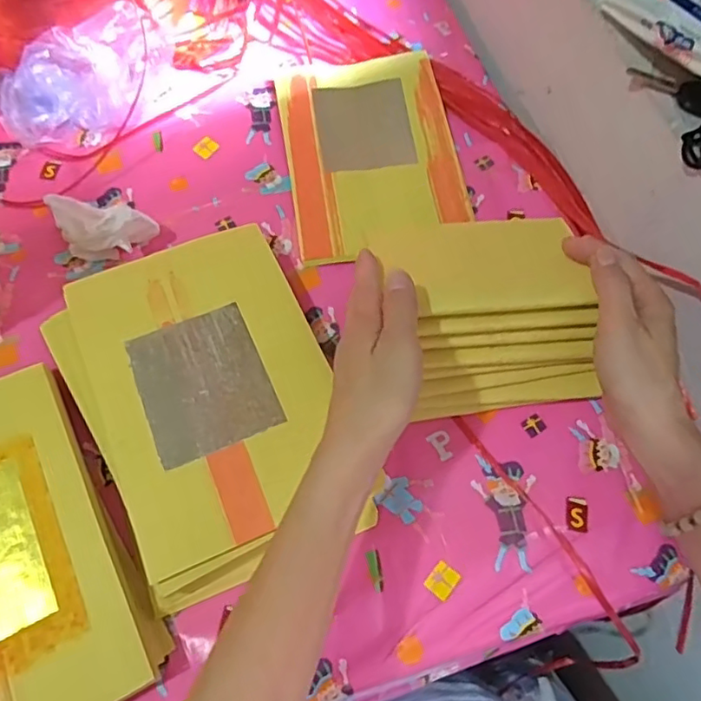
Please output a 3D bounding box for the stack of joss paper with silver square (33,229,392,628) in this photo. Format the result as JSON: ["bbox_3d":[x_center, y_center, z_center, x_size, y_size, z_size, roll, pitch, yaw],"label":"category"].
[{"bbox_3d":[-0.103,0.035,0.428,0.173,0.038,0.246,-24,68,-12],"label":"stack of joss paper with silver square"}]

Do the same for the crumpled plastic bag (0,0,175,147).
[{"bbox_3d":[-0.257,-0.260,0.550,0.180,0.066,0.100,-19,67,-10],"label":"crumpled plastic bag"}]

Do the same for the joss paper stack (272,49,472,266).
[{"bbox_3d":[0.020,-0.191,0.549,0.159,0.013,0.227,-9,66,-5],"label":"joss paper stack"}]

